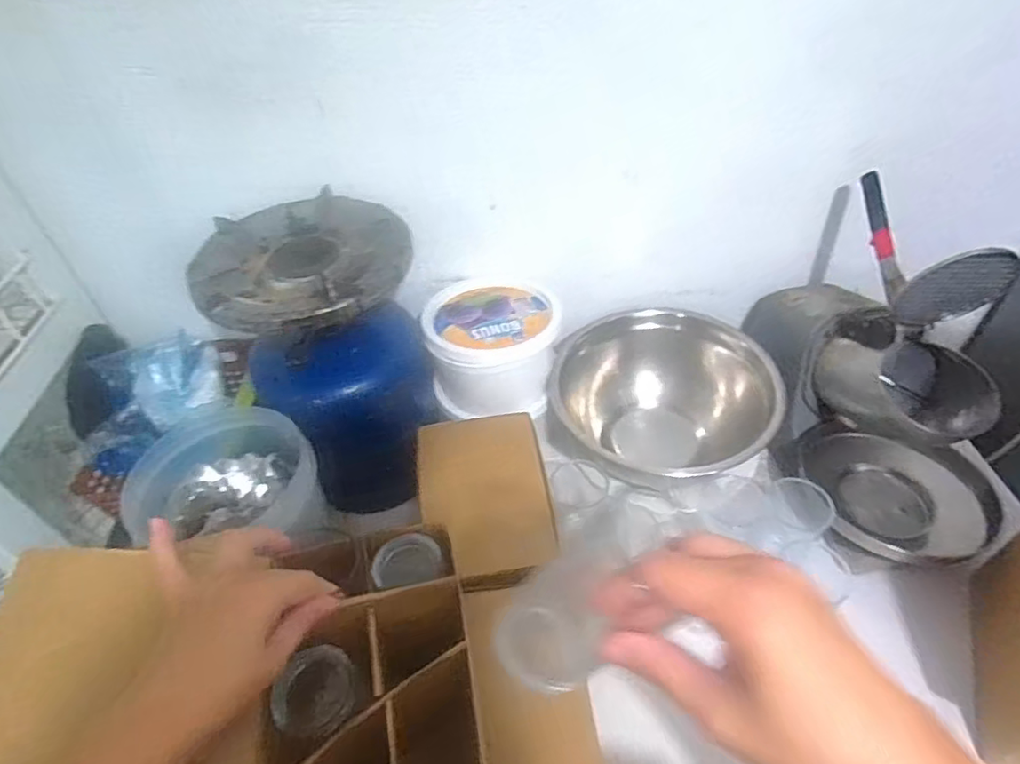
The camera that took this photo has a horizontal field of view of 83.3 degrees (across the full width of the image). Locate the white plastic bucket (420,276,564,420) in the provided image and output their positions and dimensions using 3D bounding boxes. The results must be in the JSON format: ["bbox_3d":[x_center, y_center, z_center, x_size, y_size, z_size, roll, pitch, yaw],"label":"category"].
[{"bbox_3d":[-0.023,-0.046,0.758,0.165,0.125,0.152,-3,45,3],"label":"white plastic bucket"}]

